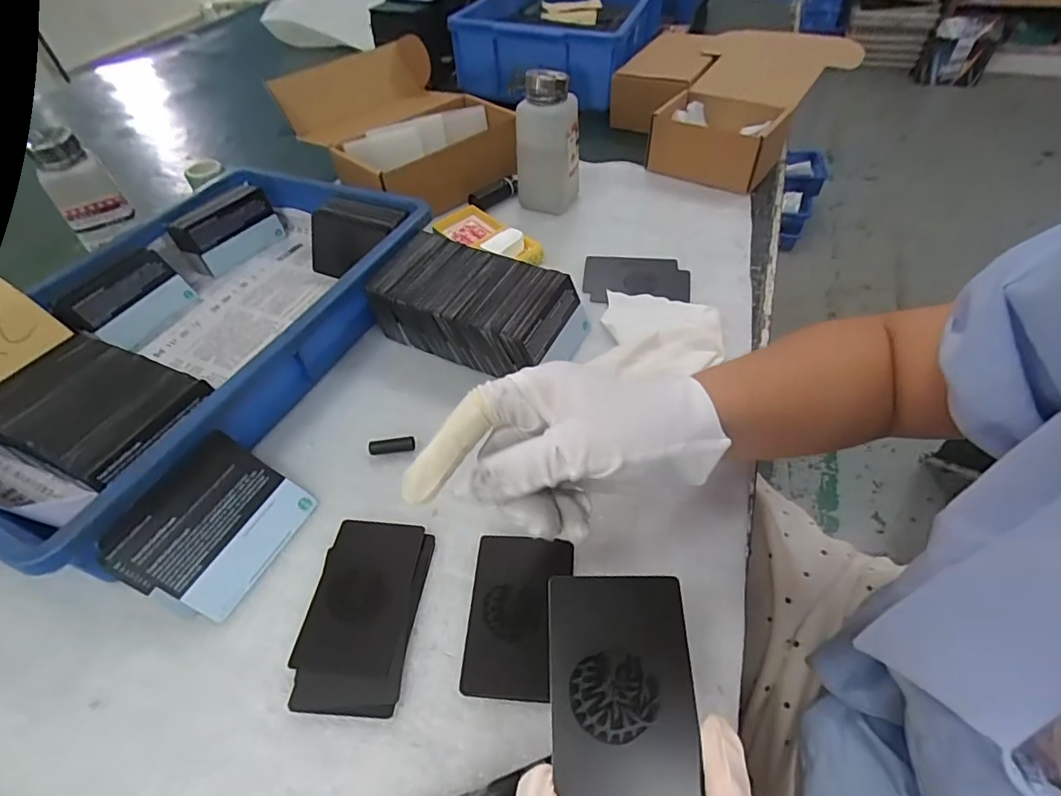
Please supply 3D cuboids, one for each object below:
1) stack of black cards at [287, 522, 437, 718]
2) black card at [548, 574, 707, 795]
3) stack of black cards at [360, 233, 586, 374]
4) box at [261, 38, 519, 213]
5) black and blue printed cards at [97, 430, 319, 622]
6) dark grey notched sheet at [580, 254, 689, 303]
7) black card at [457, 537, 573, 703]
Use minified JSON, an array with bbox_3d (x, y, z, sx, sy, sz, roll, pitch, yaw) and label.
[{"bbox_3d":[-0.093,0.116,0.291,0.060,0.011,0.102,2,49,5],"label":"stack of black cards"},{"bbox_3d":[0.035,0.111,0.197,0.054,0.004,0.084,1,61,0],"label":"black card"},{"bbox_3d":[-0.040,-0.073,0.421,0.156,0.052,0.089,17,52,17],"label":"stack of black cards"},{"bbox_3d":[-0.142,-0.301,0.584,0.182,0.099,0.194,-33,55,-23],"label":"box"},{"bbox_3d":[-0.186,0.075,0.309,0.079,0.004,0.089,38,54,-10],"label":"black and blue printed cards"},{"bbox_3d":[0.097,-0.109,0.479,0.094,0.005,0.071,7,50,9],"label":"dark grey notched sheet"},{"bbox_3d":[-0.007,0.117,0.286,0.052,0.005,0.082,6,56,4],"label":"black card"}]

